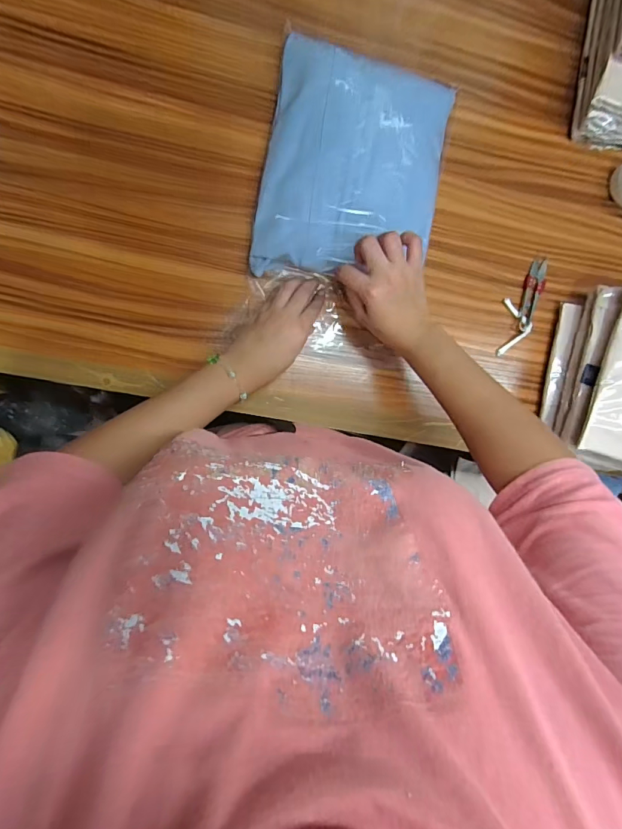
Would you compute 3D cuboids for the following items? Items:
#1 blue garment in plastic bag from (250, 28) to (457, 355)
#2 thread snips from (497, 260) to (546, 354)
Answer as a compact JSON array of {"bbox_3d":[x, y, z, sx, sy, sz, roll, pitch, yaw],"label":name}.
[{"bbox_3d":[0.044,-0.245,0.488,0.203,0.049,0.323,10,91,-9],"label":"blue garment in plastic bag"},{"bbox_3d":[0.274,-0.141,0.537,0.042,0.013,0.134,23,90,-9],"label":"thread snips"}]

